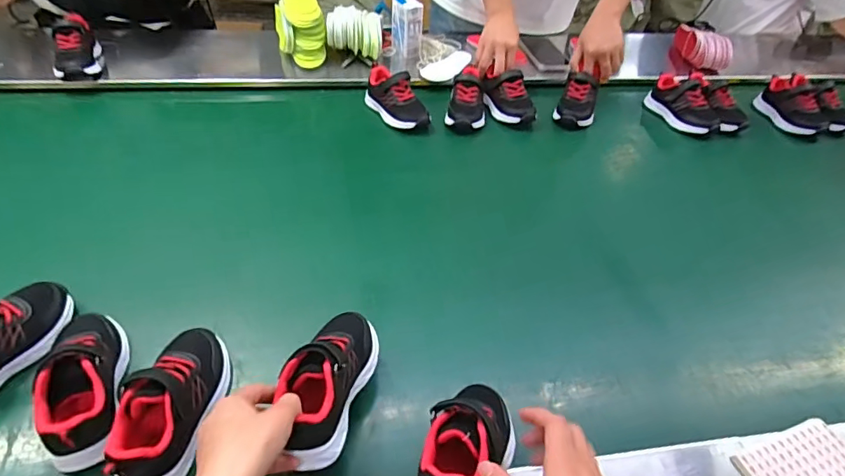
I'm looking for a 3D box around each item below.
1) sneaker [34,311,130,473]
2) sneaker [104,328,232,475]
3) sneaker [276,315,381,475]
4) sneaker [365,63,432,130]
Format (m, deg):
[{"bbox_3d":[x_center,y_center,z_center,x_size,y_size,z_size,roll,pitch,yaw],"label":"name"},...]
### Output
[{"bbox_3d":[-0.335,0.137,0.486,0.060,0.064,0.153,-12,48,-18],"label":"sneaker"},{"bbox_3d":[-0.242,0.159,0.474,0.072,0.078,0.169,6,45,0],"label":"sneaker"},{"bbox_3d":[-0.090,0.127,0.462,0.068,0.061,0.157,14,45,8],"label":"sneaker"},{"bbox_3d":[-0.056,-0.269,0.933,0.074,0.066,0.163,-21,51,-25],"label":"sneaker"}]

